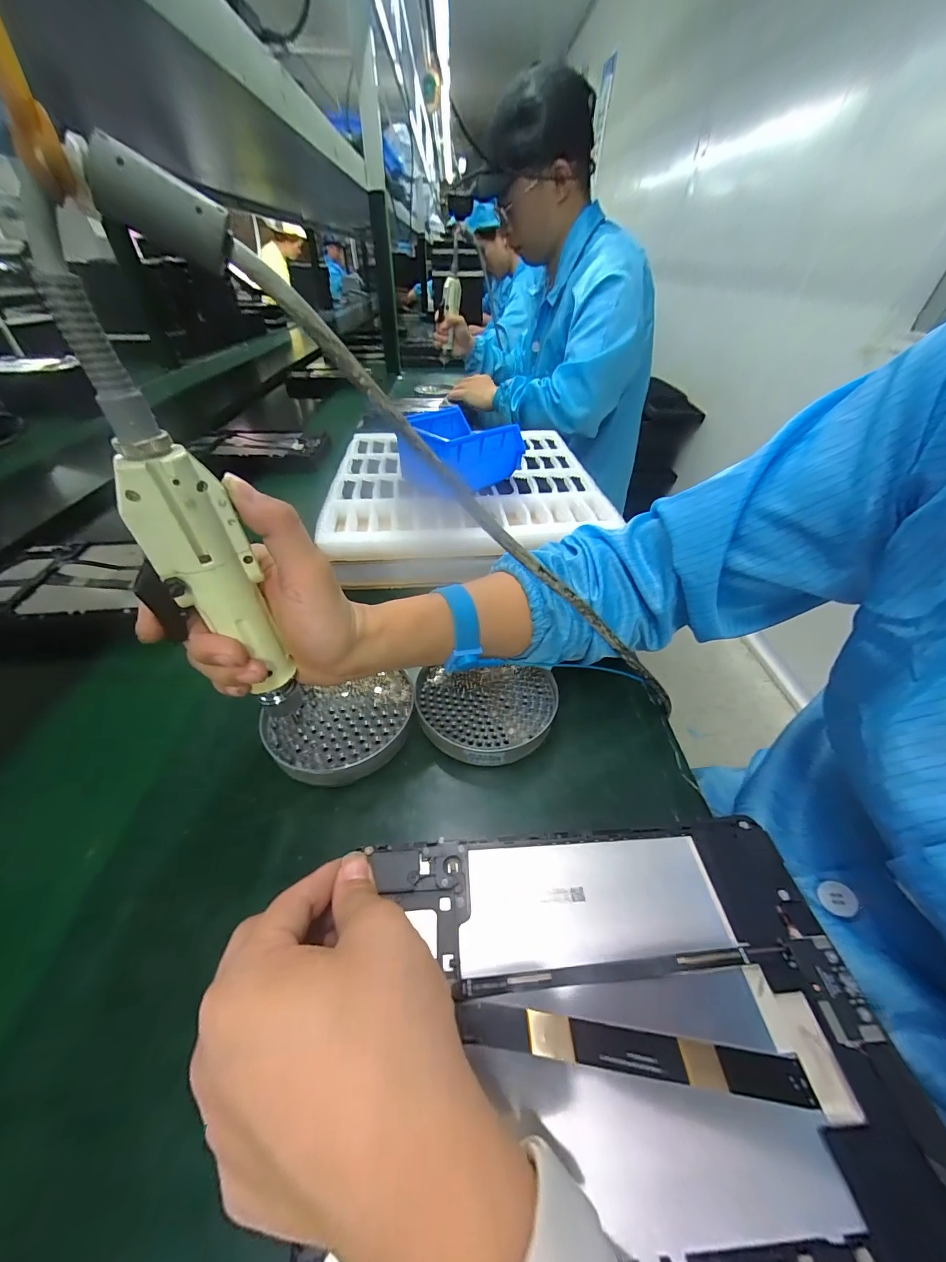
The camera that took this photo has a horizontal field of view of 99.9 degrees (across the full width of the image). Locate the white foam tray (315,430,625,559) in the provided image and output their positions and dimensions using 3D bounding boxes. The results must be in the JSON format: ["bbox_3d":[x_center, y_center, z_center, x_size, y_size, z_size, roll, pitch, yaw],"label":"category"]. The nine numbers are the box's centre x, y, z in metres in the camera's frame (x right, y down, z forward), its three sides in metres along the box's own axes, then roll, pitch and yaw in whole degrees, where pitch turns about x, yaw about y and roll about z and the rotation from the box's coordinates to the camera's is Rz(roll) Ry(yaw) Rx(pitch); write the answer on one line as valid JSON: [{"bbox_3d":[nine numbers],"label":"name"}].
[{"bbox_3d":[-0.010,-0.190,0.550,0.343,0.055,0.330,0,46,-4],"label":"white foam tray"}]

